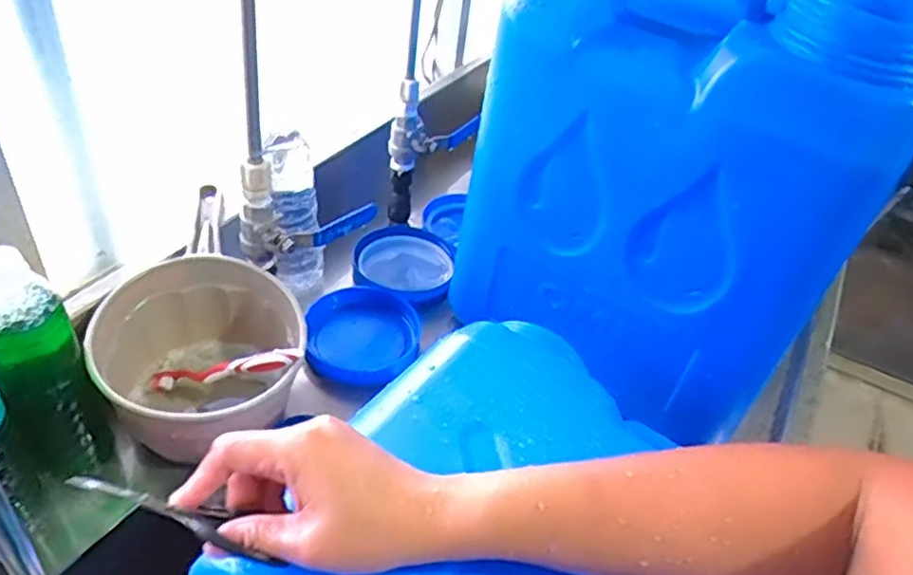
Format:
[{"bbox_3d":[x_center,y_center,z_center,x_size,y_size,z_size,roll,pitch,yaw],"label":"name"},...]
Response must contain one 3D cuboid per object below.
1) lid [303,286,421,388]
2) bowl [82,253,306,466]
[{"bbox_3d":[-0.100,0.051,0.722,0.114,0.037,0.118,5,39,-4],"label":"lid"},{"bbox_3d":[-0.224,0.069,0.606,0.167,0.117,0.162,5,39,-4],"label":"bowl"}]

